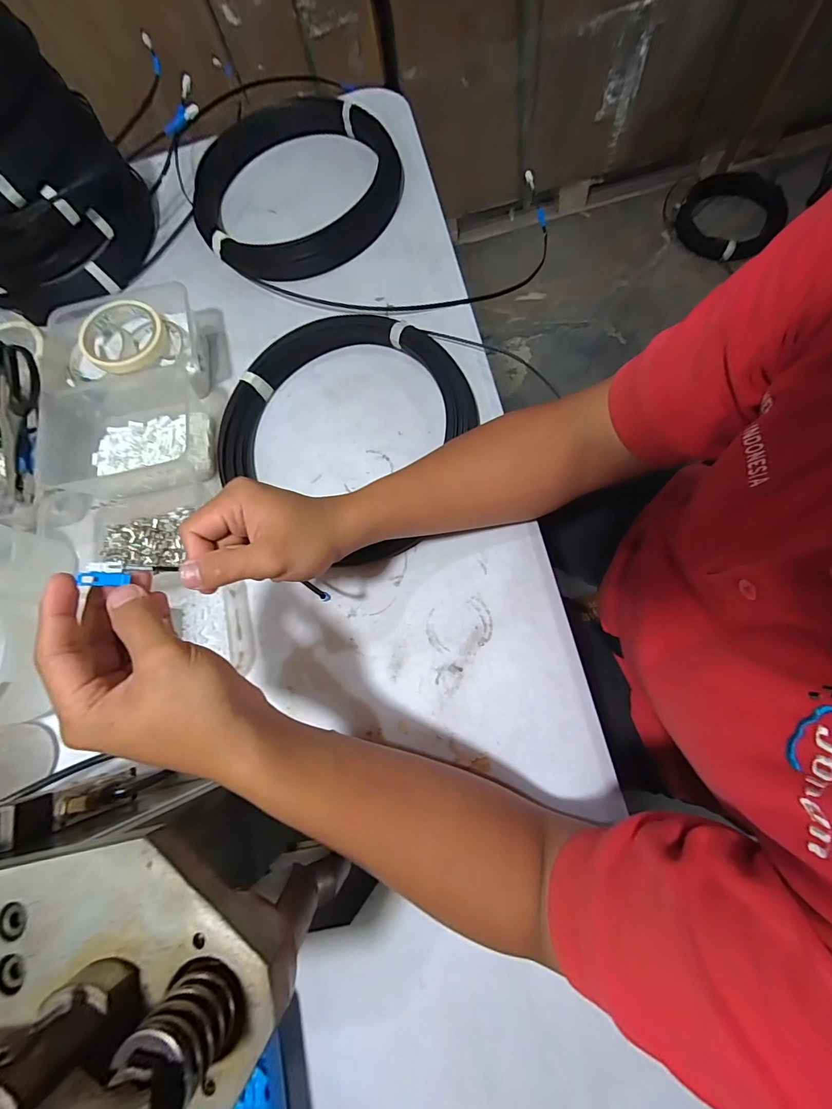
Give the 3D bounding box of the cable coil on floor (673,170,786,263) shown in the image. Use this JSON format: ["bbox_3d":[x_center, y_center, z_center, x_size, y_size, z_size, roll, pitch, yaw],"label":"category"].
[{"bbox_3d":[0.988,-1.069,1.287,0.333,0.054,0.284,-37,73,-3],"label":"cable coil on floor"}]

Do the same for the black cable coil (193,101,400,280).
[{"bbox_3d":[-0.165,-0.501,0.561,0.292,0.051,0.261,-11,75,6],"label":"black cable coil"}]

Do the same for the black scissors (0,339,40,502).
[{"bbox_3d":[-0.456,-0.147,0.459,0.060,0.022,0.170,21,111,6],"label":"black scissors"}]

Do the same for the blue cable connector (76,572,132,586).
[{"bbox_3d":[-0.184,0.014,0.241,0.024,0.004,0.008,3,72,-33],"label":"blue cable connector"}]

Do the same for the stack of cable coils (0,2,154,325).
[{"bbox_3d":[-0.521,-0.472,0.518,0.256,0.213,0.262,-20,73,3],"label":"stack of cable coils"}]

